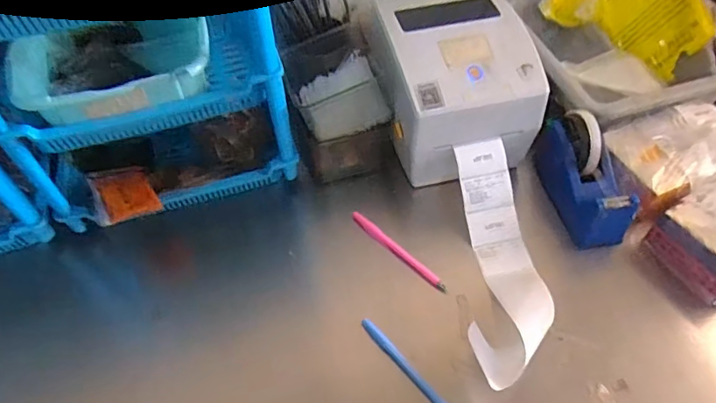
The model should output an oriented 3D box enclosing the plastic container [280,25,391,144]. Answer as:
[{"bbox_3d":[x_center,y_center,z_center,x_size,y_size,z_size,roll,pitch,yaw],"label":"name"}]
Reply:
[{"bbox_3d":[-0.033,-0.153,0.676,0.112,0.067,0.138,-17,54,-11],"label":"plastic container"}]

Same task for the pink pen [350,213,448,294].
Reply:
[{"bbox_3d":[0.049,0.062,0.646,0.016,0.014,0.157,-38,60,-24],"label":"pink pen"}]

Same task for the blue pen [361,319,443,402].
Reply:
[{"bbox_3d":[0.057,0.180,0.537,0.010,0.009,0.153,-35,59,-22],"label":"blue pen"}]

